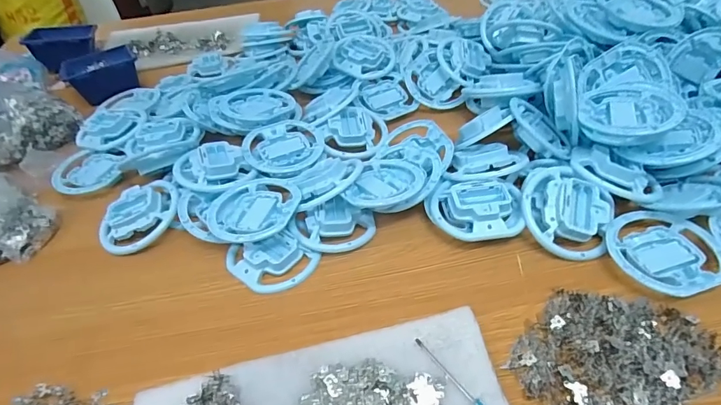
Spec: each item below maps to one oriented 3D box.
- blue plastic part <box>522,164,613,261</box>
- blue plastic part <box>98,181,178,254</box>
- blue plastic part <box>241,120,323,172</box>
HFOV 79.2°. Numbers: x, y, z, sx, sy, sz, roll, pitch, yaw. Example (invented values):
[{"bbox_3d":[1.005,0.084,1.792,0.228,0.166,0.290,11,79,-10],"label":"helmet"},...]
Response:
[{"bbox_3d":[0.219,0.008,0.464,0.091,0.031,0.095,22,61,16],"label":"blue plastic part"},{"bbox_3d":[-0.269,0.017,0.526,0.101,0.024,0.079,-35,57,-8],"label":"blue plastic part"},{"bbox_3d":[-0.104,-0.080,0.590,0.104,0.013,0.097,-3,44,3],"label":"blue plastic part"}]

